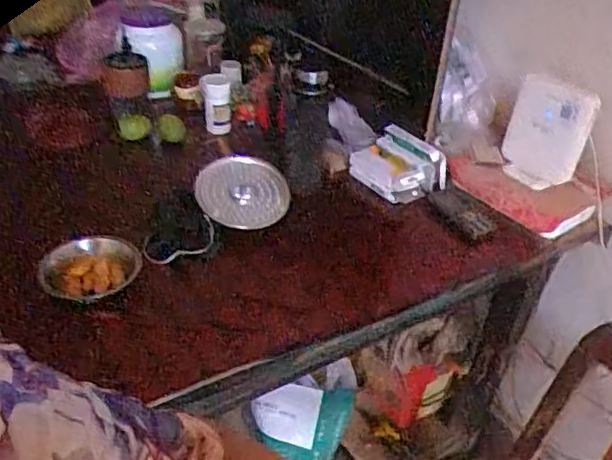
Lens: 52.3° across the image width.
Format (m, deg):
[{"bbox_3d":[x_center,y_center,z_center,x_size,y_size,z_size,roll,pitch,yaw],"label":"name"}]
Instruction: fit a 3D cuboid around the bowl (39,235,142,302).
[{"bbox_3d":[-0.298,0.052,0.867,0.127,0.044,0.103,1,36,-6],"label":"bowl"}]

